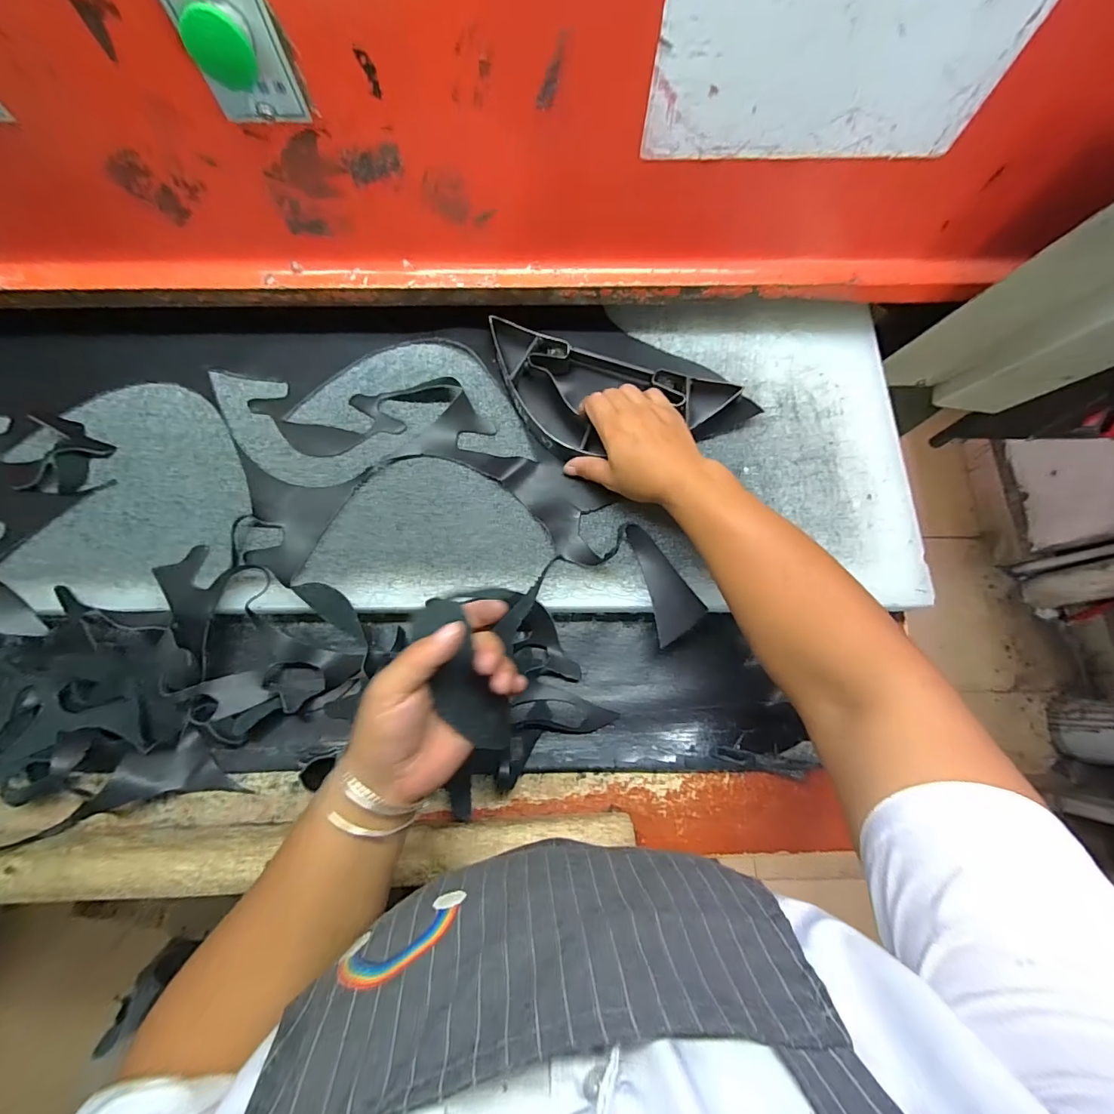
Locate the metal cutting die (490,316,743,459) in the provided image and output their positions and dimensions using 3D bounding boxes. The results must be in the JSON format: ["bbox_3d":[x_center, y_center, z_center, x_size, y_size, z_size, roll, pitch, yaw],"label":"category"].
[{"bbox_3d":[0.043,-0.157,0.485,0.264,0.029,0.123,19,77,3],"label":"metal cutting die"}]

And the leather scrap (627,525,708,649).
[{"bbox_3d":[0.108,0.022,0.460,0.049,0.006,0.117,-13,77,-5],"label":"leather scrap"}]

